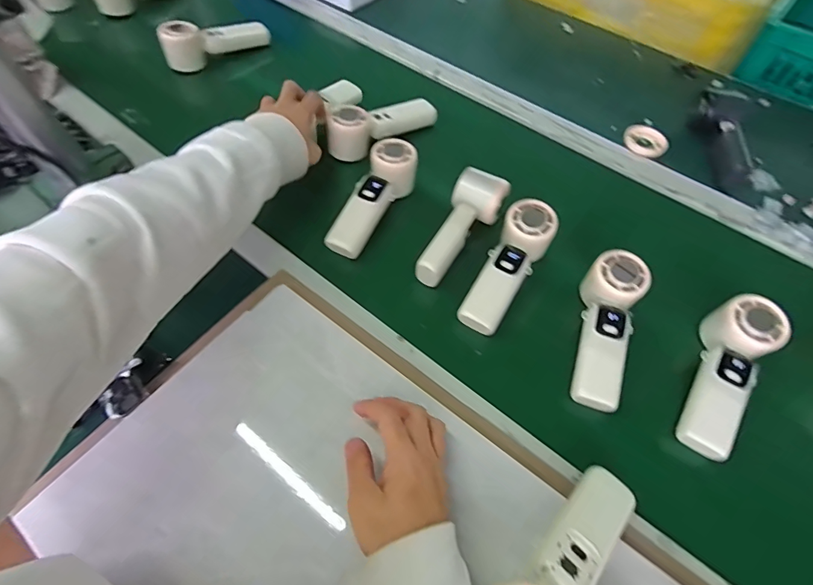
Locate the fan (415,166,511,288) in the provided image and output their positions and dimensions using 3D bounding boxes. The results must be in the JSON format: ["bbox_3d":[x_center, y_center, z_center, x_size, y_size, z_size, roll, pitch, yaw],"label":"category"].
[{"bbox_3d":[0.065,-0.073,0.509,0.058,0.049,0.155,24,62,11],"label":"fan"}]

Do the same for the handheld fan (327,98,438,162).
[{"bbox_3d":[-0.035,-0.241,0.609,0.174,0.047,0.055,-30,66,-28],"label":"handheld fan"}]

